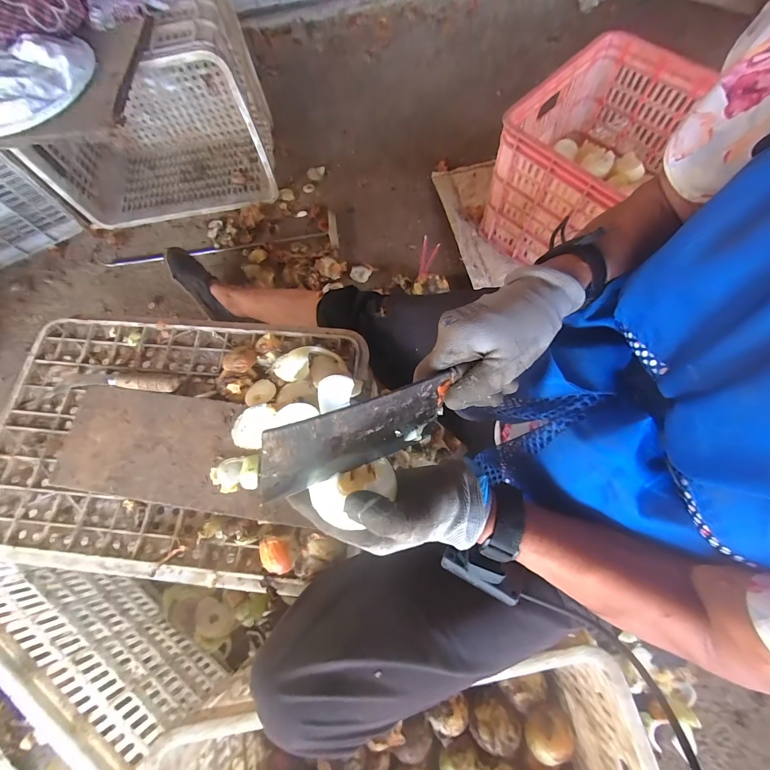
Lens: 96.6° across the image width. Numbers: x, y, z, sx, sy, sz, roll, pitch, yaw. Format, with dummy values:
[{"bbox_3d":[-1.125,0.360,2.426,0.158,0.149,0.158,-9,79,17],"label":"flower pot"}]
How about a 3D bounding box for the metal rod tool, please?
[{"bbox_3d":[-0.438,-0.380,0.904,0.635,0.023,0.101,-6,69,1],"label":"metal rod tool"}]

